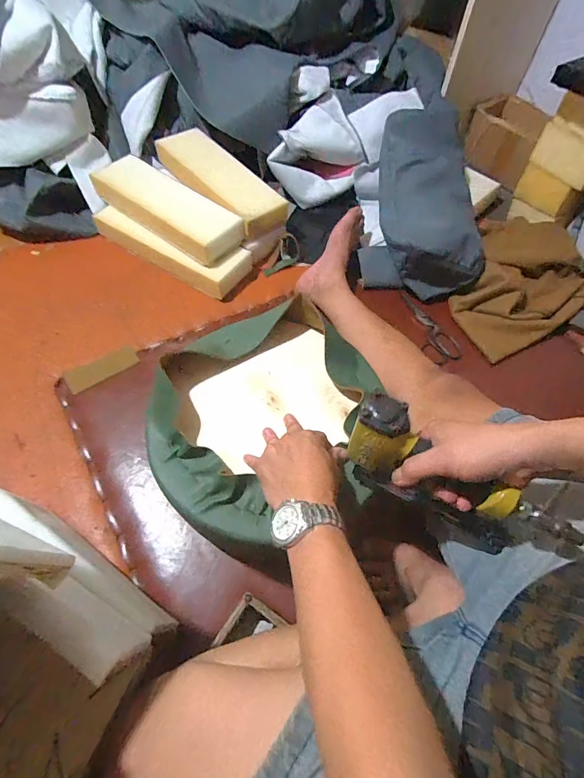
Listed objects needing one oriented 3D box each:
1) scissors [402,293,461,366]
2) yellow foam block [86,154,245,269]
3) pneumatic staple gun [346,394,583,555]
[{"bbox_3d":[0.290,-0.127,0.848,0.073,0.007,0.188,-37,72,-8],"label":"scissors"},{"bbox_3d":[-0.273,-0.403,0.858,0.353,0.065,0.127,34,64,15],"label":"yellow foam block"},{"bbox_3d":[0.166,0.102,0.413,0.225,0.138,0.045,27,62,12],"label":"pneumatic staple gun"}]

